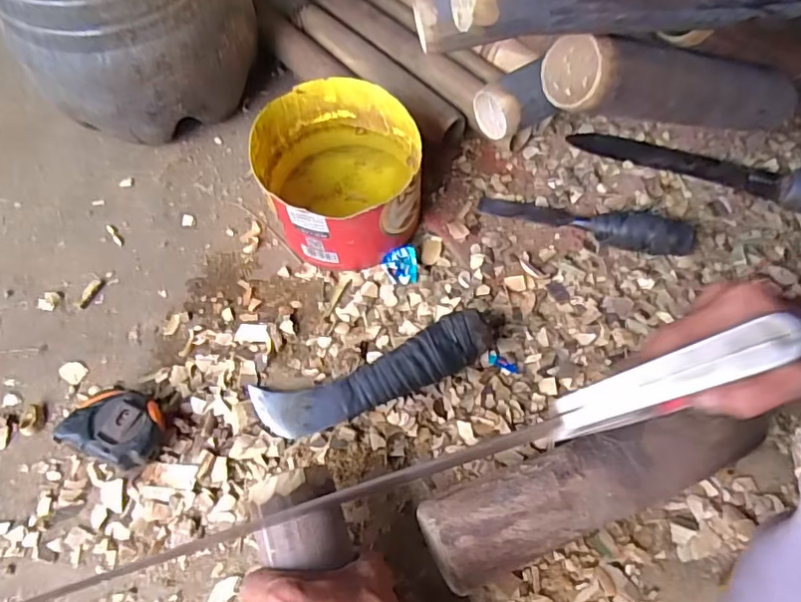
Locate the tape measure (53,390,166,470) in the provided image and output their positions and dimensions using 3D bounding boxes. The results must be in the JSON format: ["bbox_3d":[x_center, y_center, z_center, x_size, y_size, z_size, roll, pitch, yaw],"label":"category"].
[{"bbox_3d":[-0.229,0.104,0.460,0.068,0.039,0.056,20,62,10],"label":"tape measure"}]

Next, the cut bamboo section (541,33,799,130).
[{"bbox_3d":[0.228,-0.164,0.437,0.257,0.054,0.054,-3,59,-24],"label":"cut bamboo section"}]

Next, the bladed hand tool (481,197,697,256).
[{"bbox_3d":[0.184,-0.084,0.556,0.206,0.038,0.034,16,61,8],"label":"bladed hand tool"}]

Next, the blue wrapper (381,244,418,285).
[{"bbox_3d":[0.000,-0.034,0.545,0.034,0.021,0.034,-5,61,-5],"label":"blue wrapper"}]

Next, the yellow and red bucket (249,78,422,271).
[{"bbox_3d":[-0.058,-0.120,0.547,0.149,0.110,0.160,-30,65,-17],"label":"yellow and red bucket"}]

